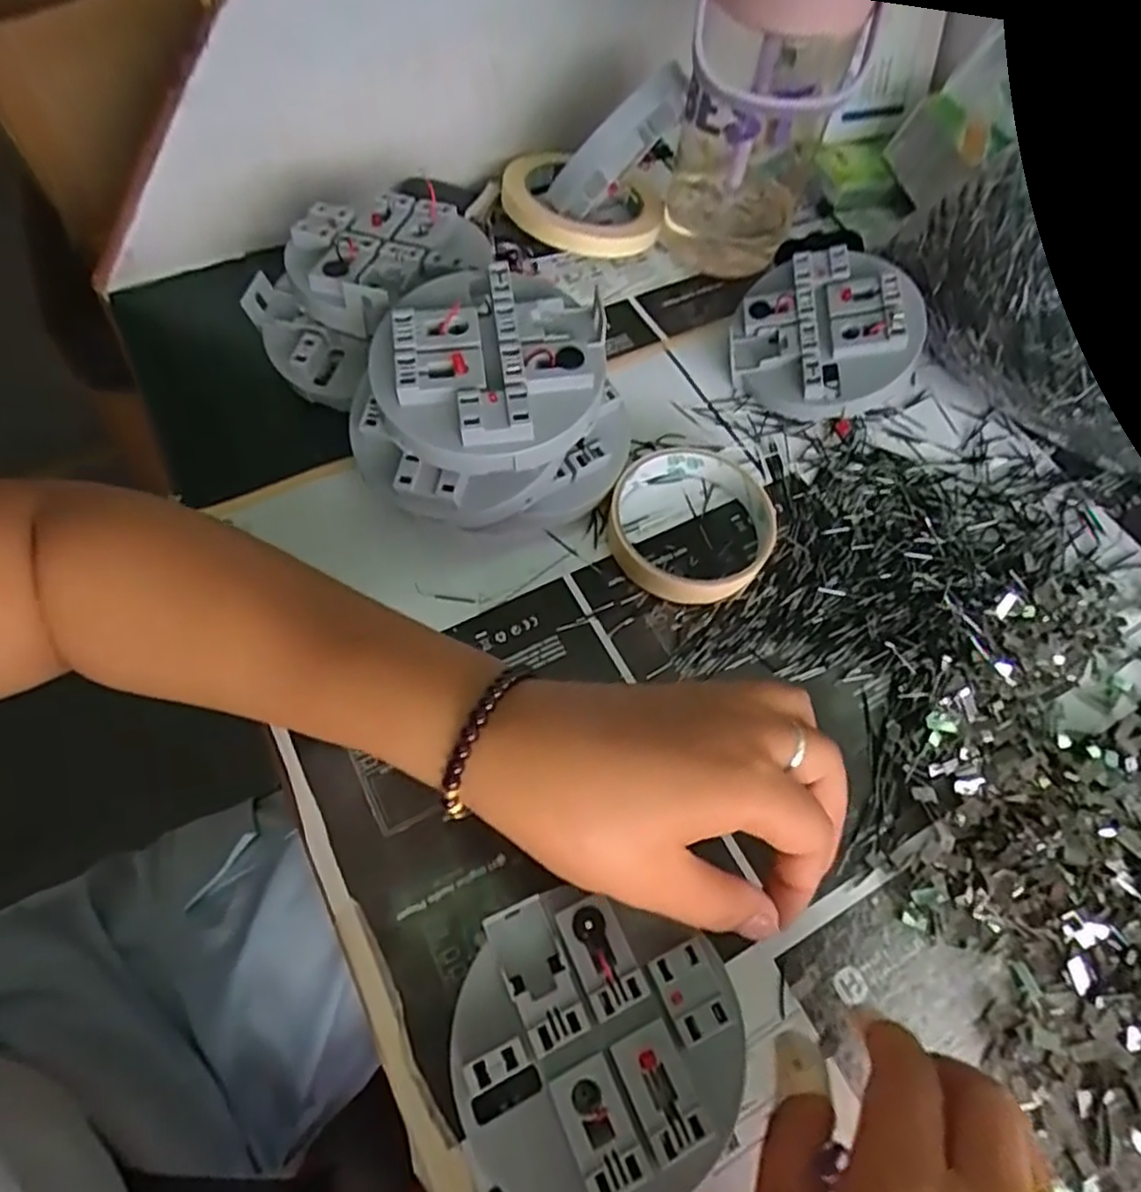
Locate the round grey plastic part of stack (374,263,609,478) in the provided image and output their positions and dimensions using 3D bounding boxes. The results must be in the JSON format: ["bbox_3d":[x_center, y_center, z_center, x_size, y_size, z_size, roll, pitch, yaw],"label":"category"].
[{"bbox_3d":[-0.037,-0.102,0.306,0.099,0.027,0.093,2,62,-3],"label":"round grey plastic part of stack"}]

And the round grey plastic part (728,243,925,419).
[{"bbox_3d":[0.145,-0.149,0.397,0.098,0.033,0.095,36,92,20],"label":"round grey plastic part"}]

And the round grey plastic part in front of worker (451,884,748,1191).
[{"bbox_3d":[0.009,0.164,0.248,0.098,0.024,0.093,1,63,-3],"label":"round grey plastic part in front of worker"}]

